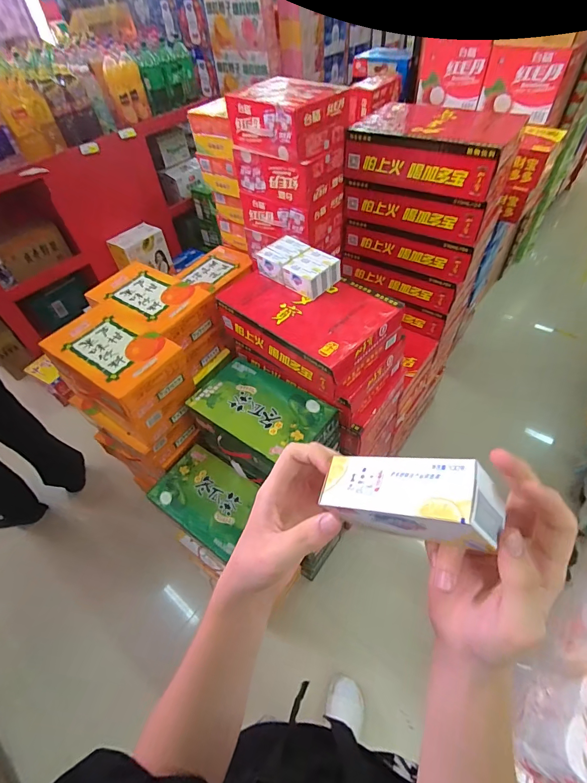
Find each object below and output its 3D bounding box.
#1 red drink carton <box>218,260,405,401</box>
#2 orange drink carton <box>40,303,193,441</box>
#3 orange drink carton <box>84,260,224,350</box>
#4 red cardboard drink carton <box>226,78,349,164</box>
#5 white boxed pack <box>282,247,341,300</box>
[{"bbox_3d":[0.037,-0.184,0.973,0.408,0.122,0.265,35,62,29],"label":"red drink carton"},{"bbox_3d":[-0.487,-0.063,1.038,0.341,0.174,0.232,28,59,26],"label":"orange drink carton"},{"bbox_3d":[-0.444,-0.260,1.168,0.371,0.132,0.222,25,57,24],"label":"orange drink carton"},{"bbox_3d":[-0.017,-0.743,1.017,0.296,0.137,0.188,31,60,27],"label":"red cardboard drink carton"},{"bbox_3d":[0.049,-0.303,0.952,0.118,0.062,0.104,-36,56,-22],"label":"white boxed pack"}]

